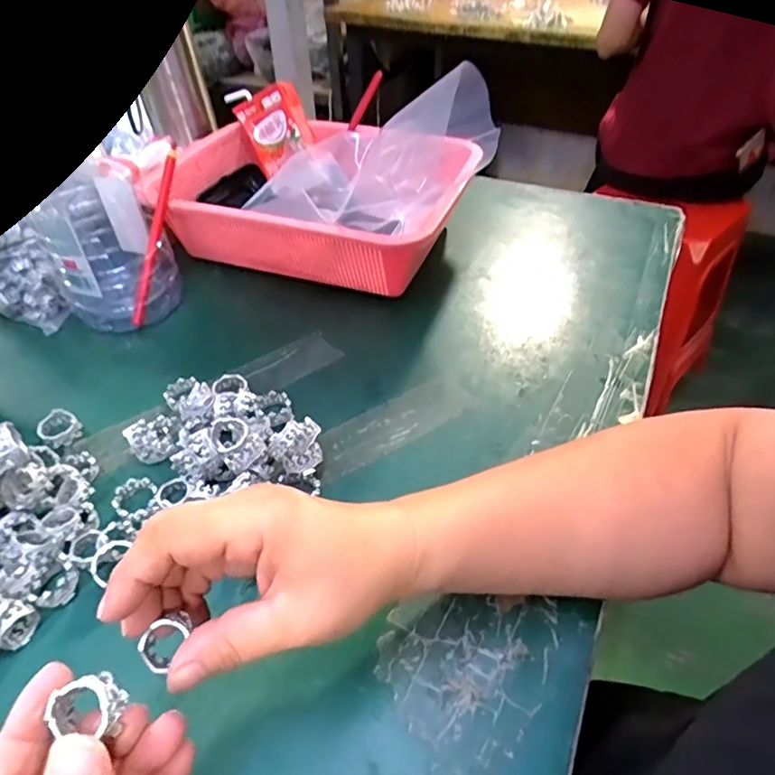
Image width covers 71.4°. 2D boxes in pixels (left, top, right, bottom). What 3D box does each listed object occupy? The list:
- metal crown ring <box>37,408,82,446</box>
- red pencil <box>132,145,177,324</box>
[{"bbox_3d":[-0.243,0.030,0.400,0.031,0.011,0.026,33,54,30],"label":"metal crown ring"},{"bbox_3d":[-0.208,-0.136,0.484,0.014,0.161,0.013,14,4,13],"label":"red pencil"}]

